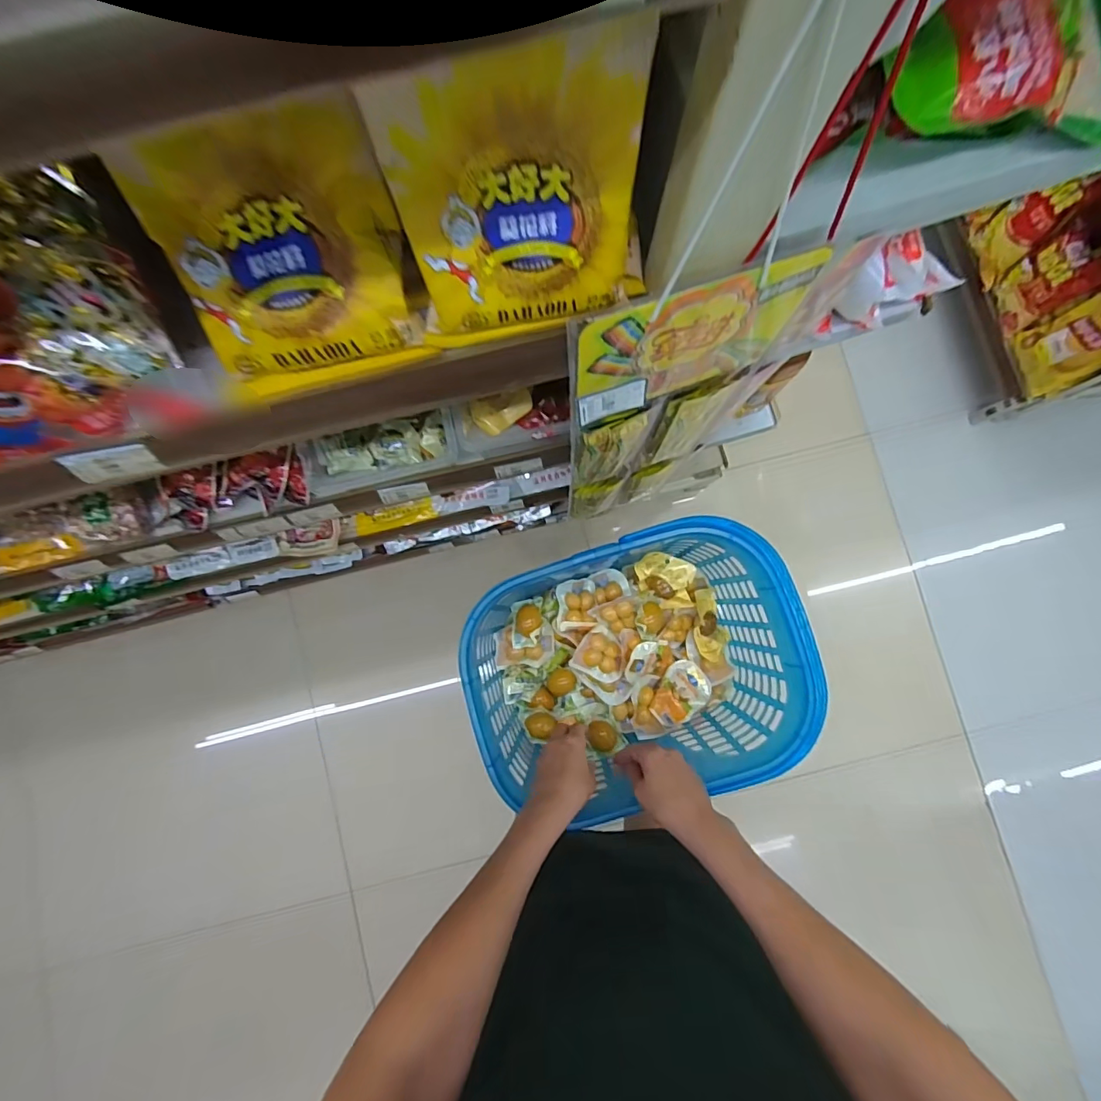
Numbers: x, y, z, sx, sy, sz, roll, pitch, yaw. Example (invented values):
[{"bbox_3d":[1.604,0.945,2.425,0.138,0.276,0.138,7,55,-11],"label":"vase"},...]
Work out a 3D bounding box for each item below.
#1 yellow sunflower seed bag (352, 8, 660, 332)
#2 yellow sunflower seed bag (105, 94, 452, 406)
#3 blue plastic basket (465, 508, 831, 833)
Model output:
[{"bbox_3d":[-0.014,-0.197,0.282,0.140,0.130,0.025,-7,46,6],"label":"yellow sunflower seed bag"},{"bbox_3d":[-0.163,-0.173,0.318,0.140,0.050,0.122,-15,126,-3],"label":"yellow sunflower seed bag"},{"bbox_3d":[0.106,0.148,0.658,0.390,0.178,0.301,-17,85,0],"label":"blue plastic basket"}]

